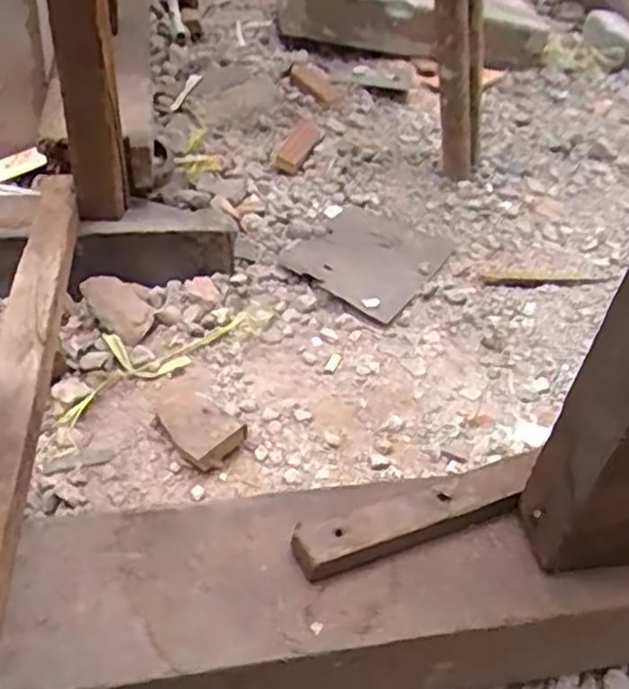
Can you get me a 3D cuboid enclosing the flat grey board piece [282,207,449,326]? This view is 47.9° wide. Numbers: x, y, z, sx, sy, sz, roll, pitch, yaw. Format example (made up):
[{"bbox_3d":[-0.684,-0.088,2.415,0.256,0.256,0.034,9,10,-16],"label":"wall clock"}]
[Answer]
[{"bbox_3d":[0.068,-0.112,0.890,0.158,0.012,0.202,28,42,19],"label":"flat grey board piece"}]

